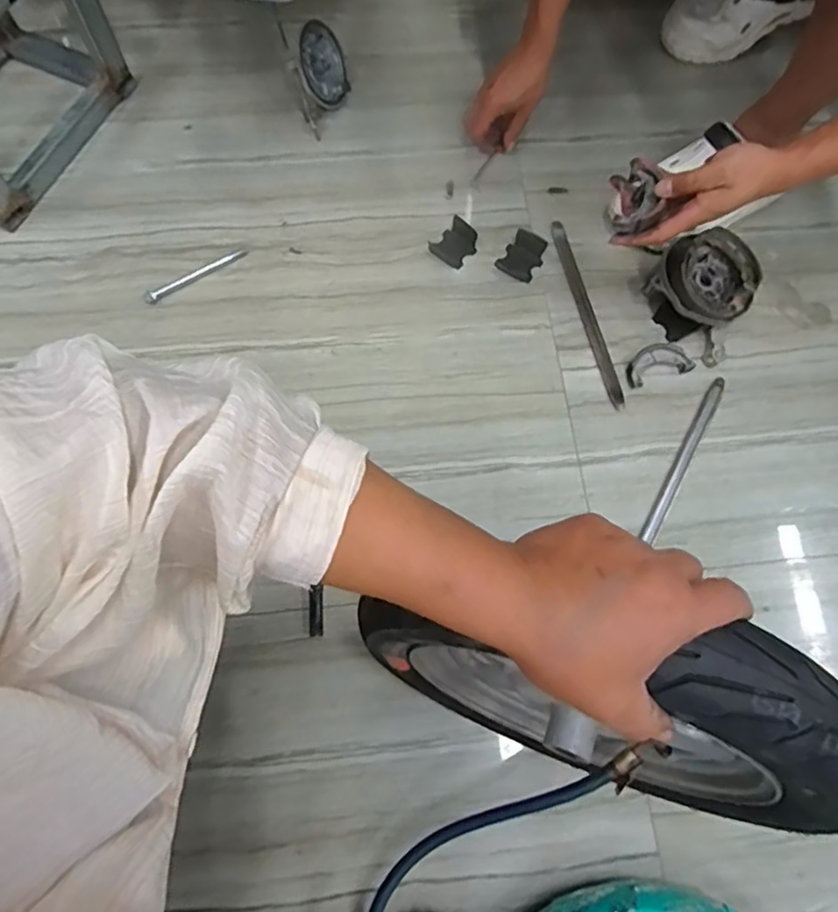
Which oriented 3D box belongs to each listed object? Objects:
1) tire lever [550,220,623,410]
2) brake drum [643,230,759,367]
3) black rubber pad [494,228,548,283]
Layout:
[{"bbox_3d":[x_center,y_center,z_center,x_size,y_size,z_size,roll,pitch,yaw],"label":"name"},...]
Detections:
[{"bbox_3d":[0.223,-0.196,0.793,0.020,0.007,0.291,-10,70,-5],"label":"tire lever"},{"bbox_3d":[0.370,-0.220,0.768,0.129,0.070,0.163,30,72,10],"label":"brake drum"},{"bbox_3d":[0.147,-0.279,0.818,0.054,0.007,0.074,33,73,11],"label":"black rubber pad"}]

